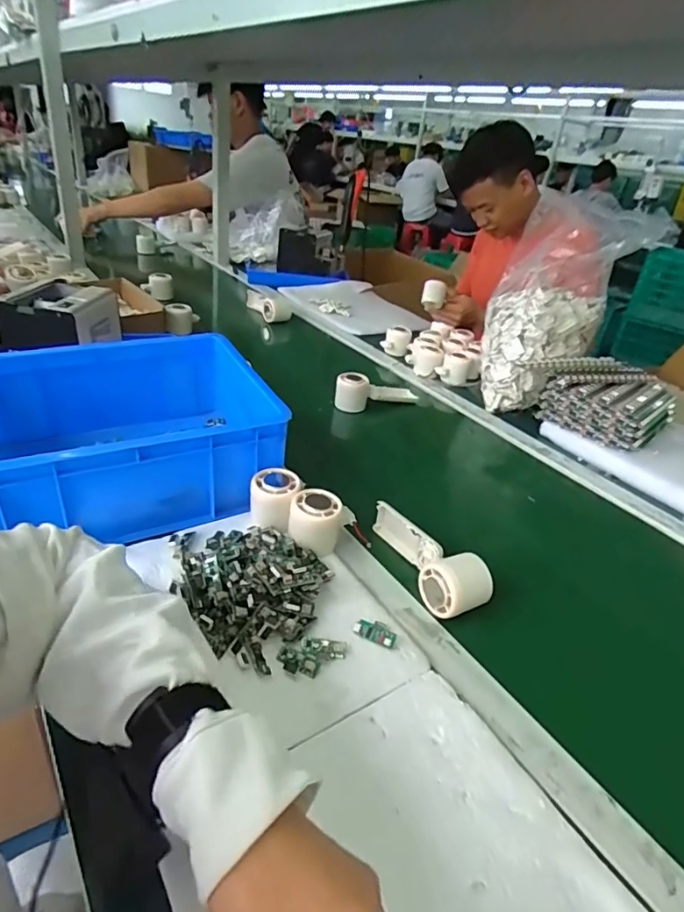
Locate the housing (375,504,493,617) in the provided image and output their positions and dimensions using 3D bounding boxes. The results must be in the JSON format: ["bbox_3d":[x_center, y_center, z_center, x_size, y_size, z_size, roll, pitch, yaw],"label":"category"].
[{"bbox_3d":[0.097,0.106,0.588,0.060,0.045,0.158,-9,35,-25],"label":"housing"}]

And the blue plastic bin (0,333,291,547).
[{"bbox_3d":[-0.265,-0.029,0.632,0.313,0.131,0.261,-11,36,-28],"label":"blue plastic bin"}]

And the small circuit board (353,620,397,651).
[{"bbox_3d":[0.031,0.163,0.484,0.040,0.004,0.021,20,54,23],"label":"small circuit board"}]

